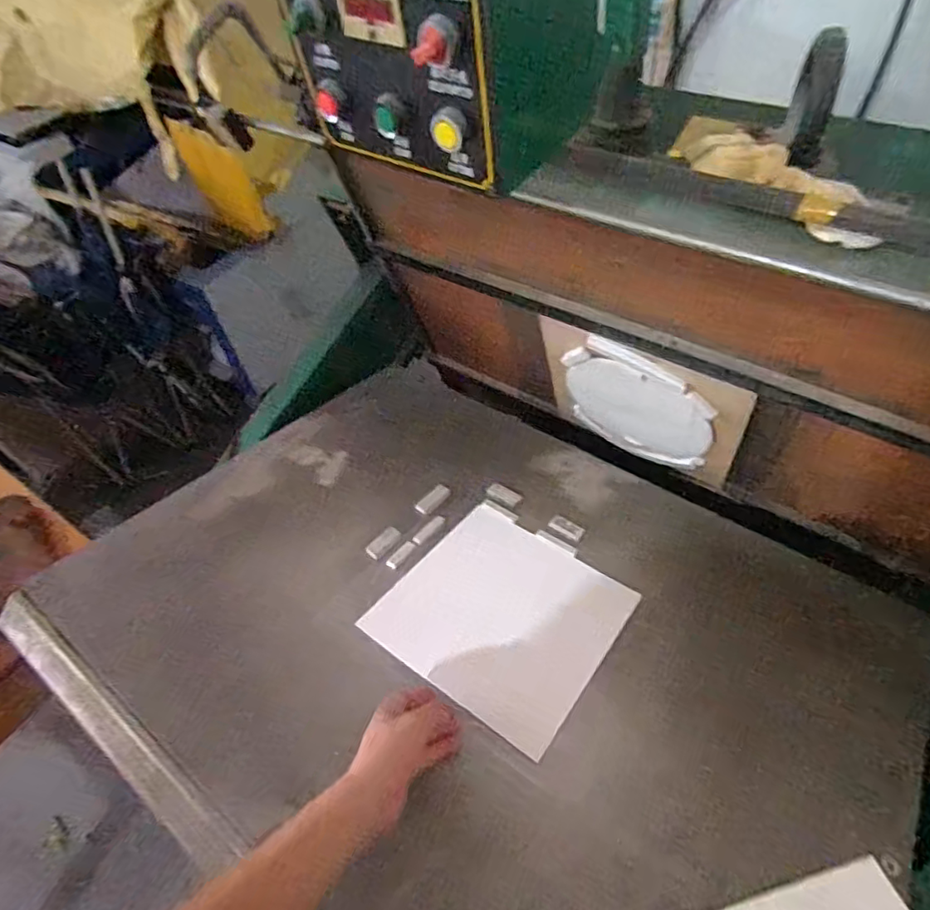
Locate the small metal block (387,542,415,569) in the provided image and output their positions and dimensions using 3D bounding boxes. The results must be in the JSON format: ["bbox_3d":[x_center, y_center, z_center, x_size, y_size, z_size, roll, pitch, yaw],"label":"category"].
[{"bbox_3d":[-0.087,0.134,0.768,0.015,0.004,0.049,25,46,23],"label":"small metal block"}]

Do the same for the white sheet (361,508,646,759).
[{"bbox_3d":[0.049,0.193,0.710,0.255,0.011,0.252,27,48,26],"label":"white sheet"}]

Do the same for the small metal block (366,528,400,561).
[{"bbox_3d":[-0.111,0.120,0.781,0.023,0.004,0.057,24,45,23],"label":"small metal block"}]

